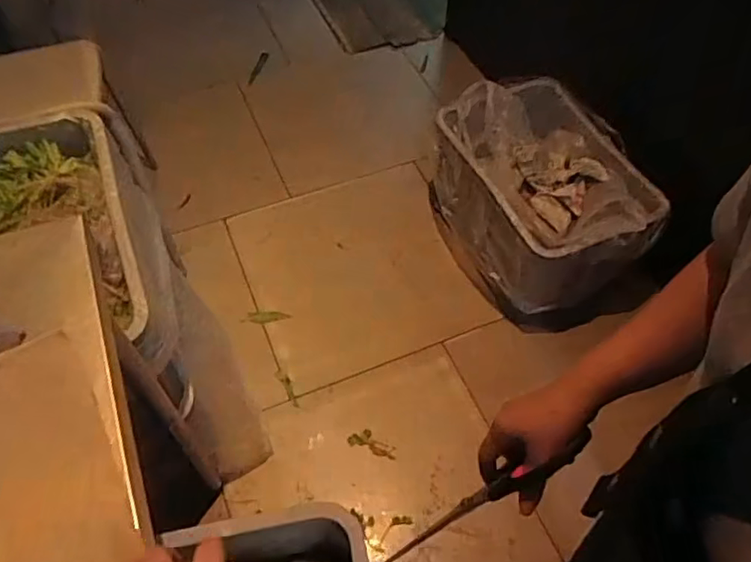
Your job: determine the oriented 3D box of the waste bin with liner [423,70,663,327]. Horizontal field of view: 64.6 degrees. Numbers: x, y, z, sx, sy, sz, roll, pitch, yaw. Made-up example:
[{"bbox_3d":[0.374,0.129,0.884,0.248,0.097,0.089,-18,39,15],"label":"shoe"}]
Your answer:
[{"bbox_3d":[0.399,-0.196,1.504,0.424,0.374,0.490,-10,56,-7],"label":"waste bin with liner"}]

